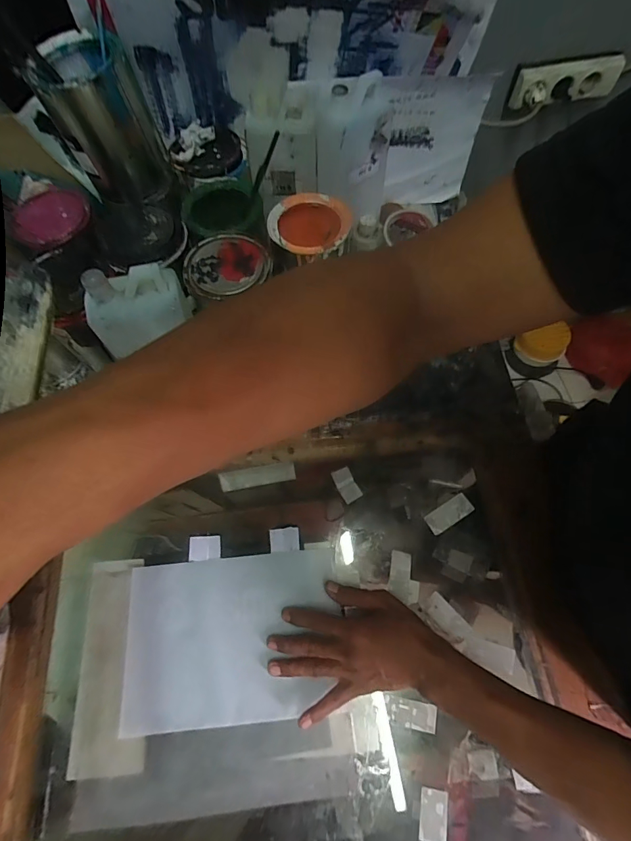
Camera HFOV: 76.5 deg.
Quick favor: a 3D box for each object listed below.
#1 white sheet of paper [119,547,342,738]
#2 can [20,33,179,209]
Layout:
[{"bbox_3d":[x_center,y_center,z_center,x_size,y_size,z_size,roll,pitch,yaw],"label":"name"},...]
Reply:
[{"bbox_3d":[-0.096,0.248,0.463,0.236,0.006,0.169,-5,70,-2],"label":"white sheet of paper"},{"bbox_3d":[-0.254,-0.360,0.498,0.102,0.146,0.098,0,66,1],"label":"can"}]

